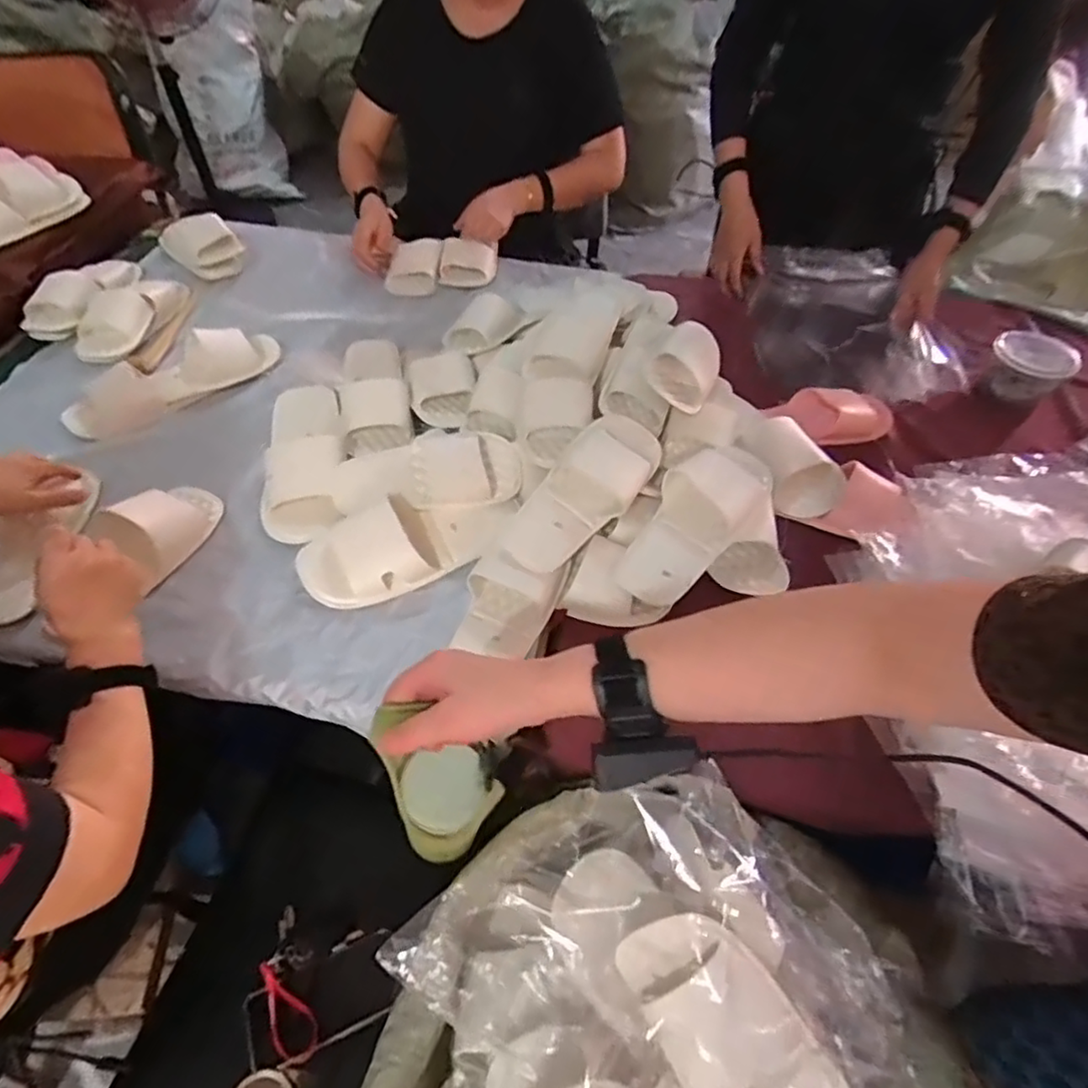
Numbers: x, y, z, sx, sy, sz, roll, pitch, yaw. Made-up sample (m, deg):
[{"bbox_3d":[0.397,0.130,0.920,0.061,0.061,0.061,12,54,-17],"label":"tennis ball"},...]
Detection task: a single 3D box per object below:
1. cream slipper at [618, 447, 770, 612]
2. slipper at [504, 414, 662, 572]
[{"bbox_3d":[0.182,-0.033,0.768,0.097,0.074,0.252,34,73,24],"label":"cream slipper"},{"bbox_3d":[0.048,-0.063,0.775,0.097,0.057,0.239,36,75,26],"label":"slipper"}]

